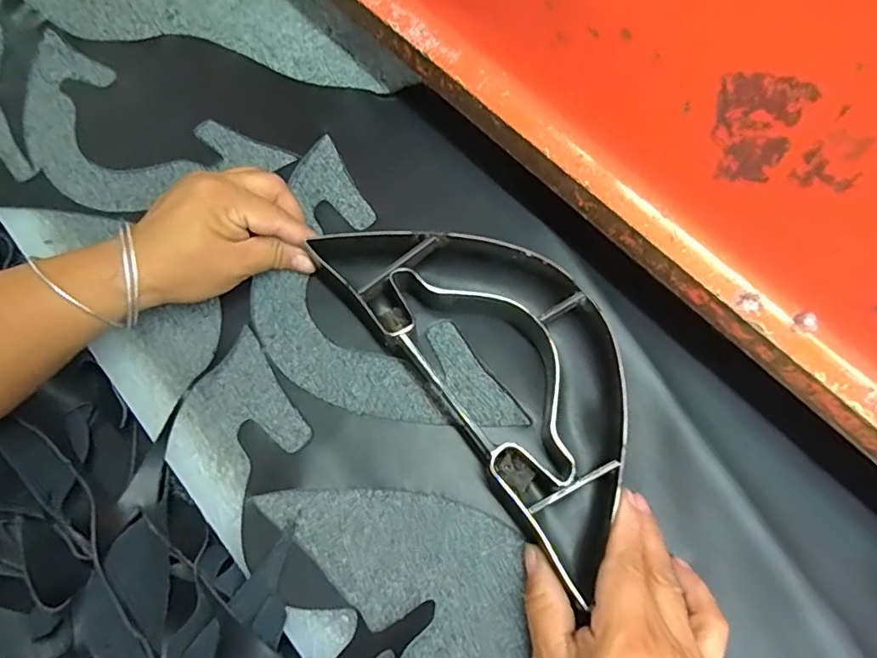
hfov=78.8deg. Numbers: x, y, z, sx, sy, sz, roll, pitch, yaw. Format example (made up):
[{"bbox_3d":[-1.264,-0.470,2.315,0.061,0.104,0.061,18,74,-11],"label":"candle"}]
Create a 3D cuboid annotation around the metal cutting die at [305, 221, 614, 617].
[{"bbox_3d":[0.045,0.014,0.328,0.119,0.044,0.250,-36,74,-11],"label":"metal cutting die"}]

